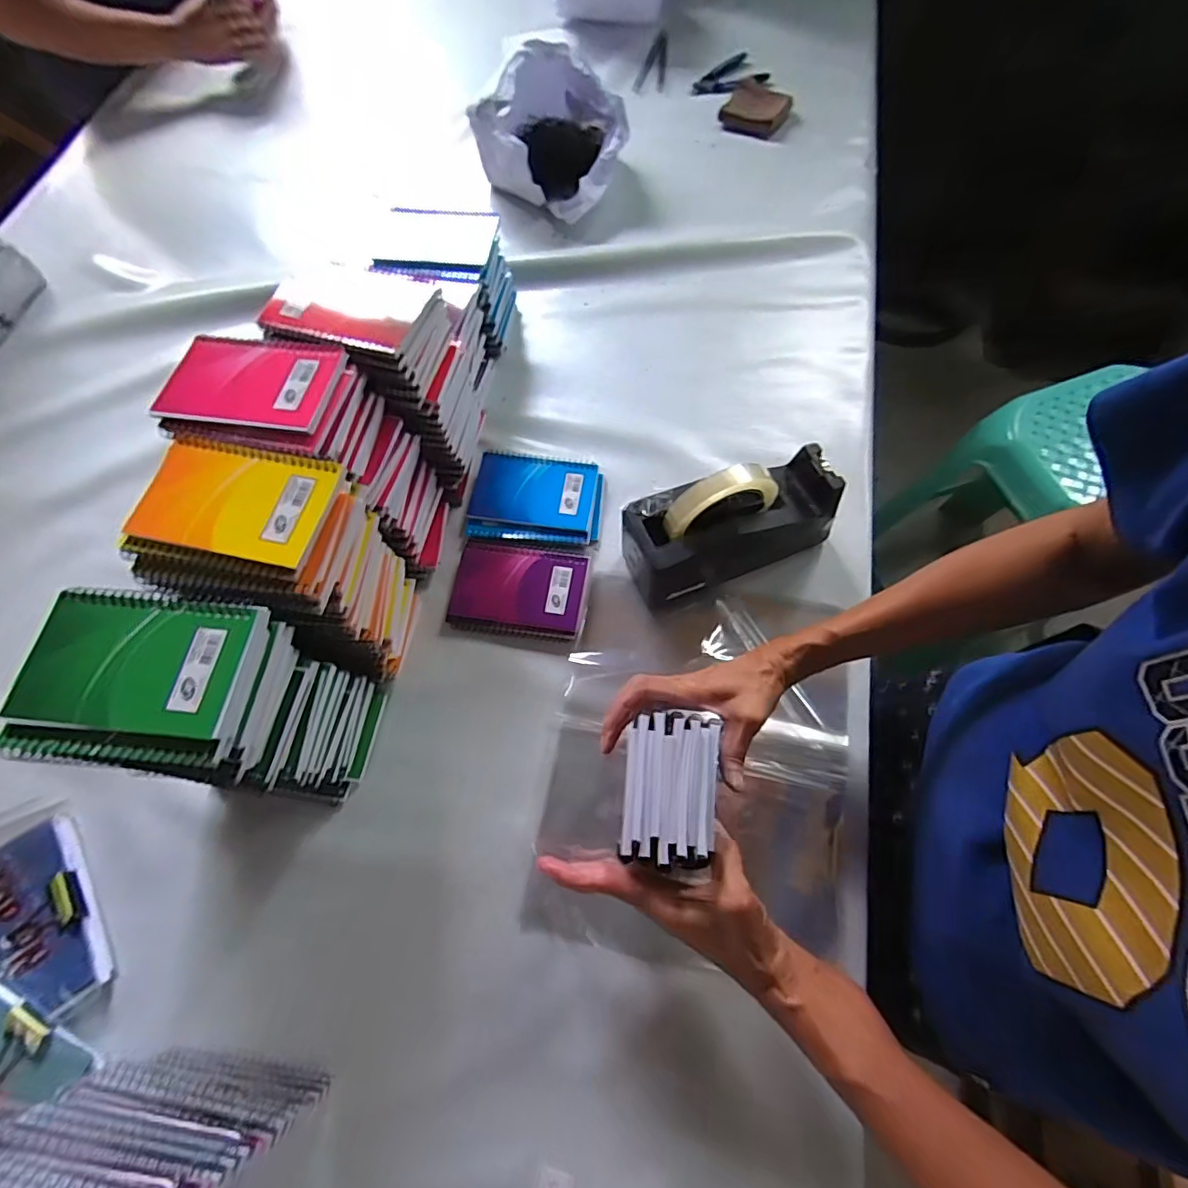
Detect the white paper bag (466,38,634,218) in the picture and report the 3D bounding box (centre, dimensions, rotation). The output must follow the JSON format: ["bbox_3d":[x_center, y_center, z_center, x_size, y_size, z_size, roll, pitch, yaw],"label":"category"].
[{"bbox_3d":[-0.054,-0.630,0.747,0.190,0.121,0.165,22,70,11],"label":"white paper bag"}]

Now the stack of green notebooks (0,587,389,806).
[{"bbox_3d":[-0.270,0.091,0.422,0.130,0.212,0.104,5,68,5],"label":"stack of green notebooks"}]

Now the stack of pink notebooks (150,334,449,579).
[{"bbox_3d":[-0.243,-0.115,0.512,0.169,0.206,0.105,12,68,7],"label":"stack of pink notebooks"}]

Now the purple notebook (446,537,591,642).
[{"bbox_3d":[-0.074,-0.006,0.559,0.129,0.015,0.097,6,68,5],"label":"purple notebook"}]

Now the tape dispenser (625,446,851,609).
[{"bbox_3d":[0.127,-0.070,0.525,0.200,0.123,0.085,-22,68,-7],"label":"tape dispenser"}]

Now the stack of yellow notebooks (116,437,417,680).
[{"bbox_3d":[-0.235,-0.016,0.466,0.153,0.216,0.112,7,68,5],"label":"stack of yellow notebooks"}]

